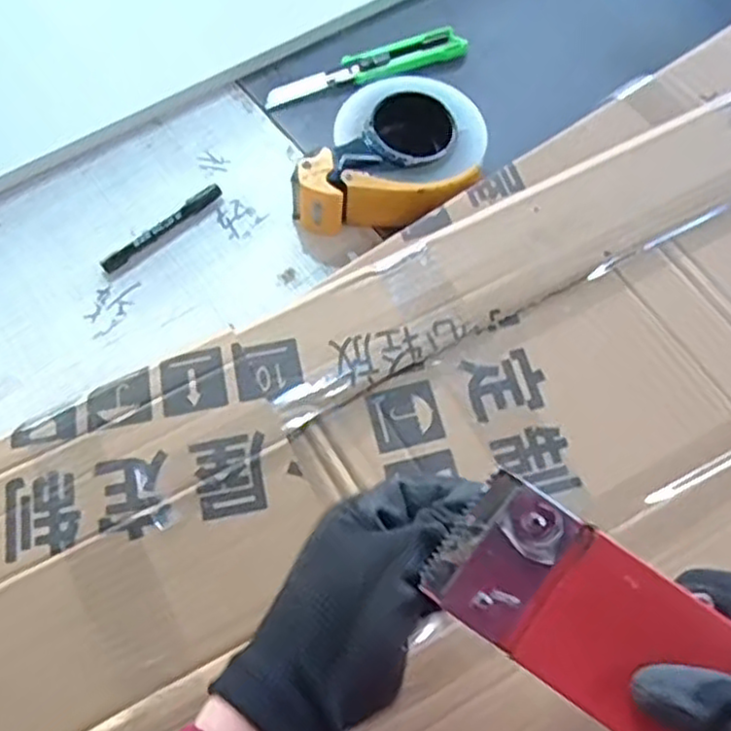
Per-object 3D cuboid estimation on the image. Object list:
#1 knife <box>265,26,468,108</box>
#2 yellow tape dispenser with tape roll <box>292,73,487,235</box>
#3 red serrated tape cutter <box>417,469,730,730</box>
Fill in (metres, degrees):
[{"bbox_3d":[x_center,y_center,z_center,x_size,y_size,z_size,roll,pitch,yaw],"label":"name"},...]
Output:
[{"bbox_3d":[0.004,-0.299,0.738,0.212,0.023,0.040,-17,68,-8],"label":"knife"},{"bbox_3d":[0.022,-0.194,0.667,0.175,0.061,0.139,-3,67,-2],"label":"yellow tape dispenser with tape roll"},{"bbox_3d":[0.098,0.105,0.279,0.146,0.024,0.059,33,86,7],"label":"red serrated tape cutter"}]

